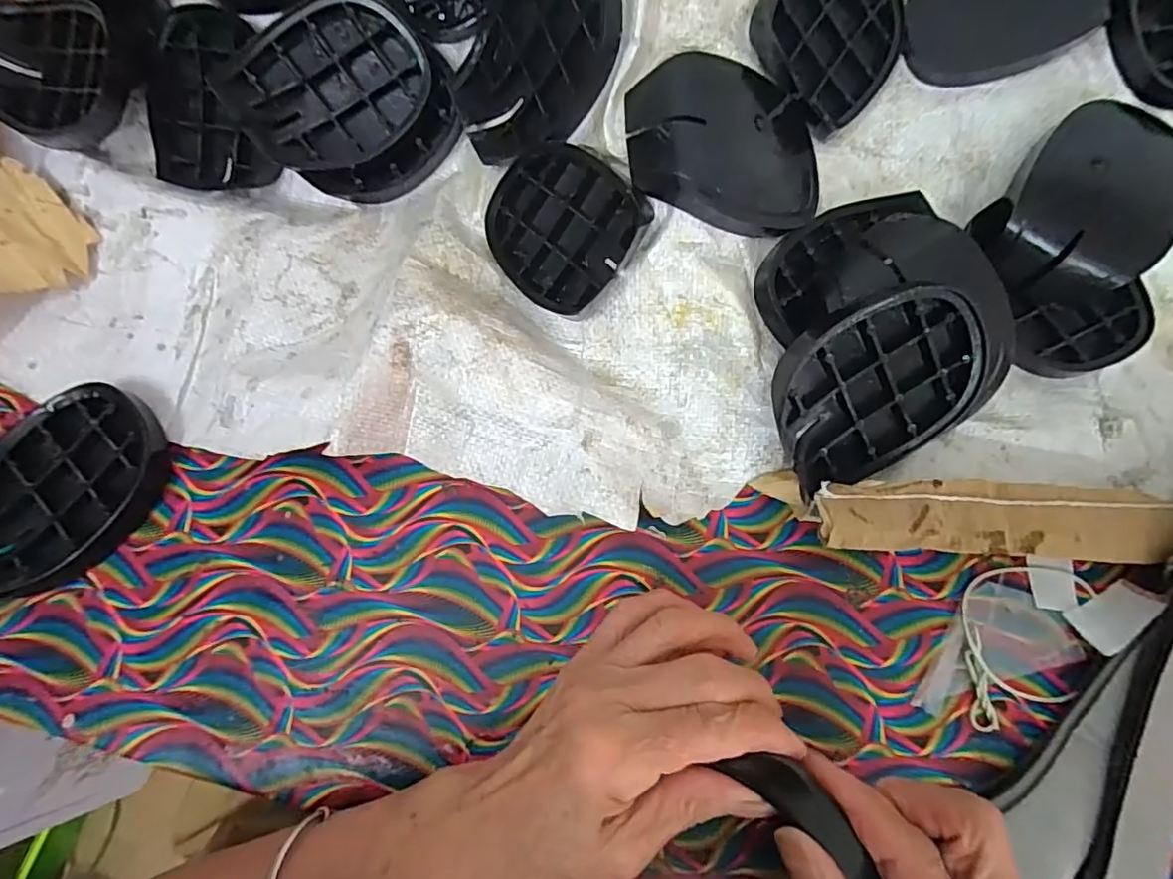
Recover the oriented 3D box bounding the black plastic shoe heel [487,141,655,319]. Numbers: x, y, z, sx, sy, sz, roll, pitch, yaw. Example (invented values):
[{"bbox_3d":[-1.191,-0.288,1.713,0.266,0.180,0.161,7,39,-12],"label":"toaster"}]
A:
[{"bbox_3d":[-0.015,-0.131,0.345,0.102,0.017,0.085,45,115,19],"label":"black plastic shoe heel"}]

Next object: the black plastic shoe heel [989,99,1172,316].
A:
[{"bbox_3d":[0.296,-0.140,0.327,0.088,0.022,0.130,31,91,-2],"label":"black plastic shoe heel"}]

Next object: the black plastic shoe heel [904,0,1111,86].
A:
[{"bbox_3d":[0.248,-0.265,0.337,0.104,0.012,0.087,-16,91,12],"label":"black plastic shoe heel"}]

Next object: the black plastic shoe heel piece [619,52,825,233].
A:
[{"bbox_3d":[0.084,-0.169,0.318,0.120,0.024,0.096,10,81,-20],"label":"black plastic shoe heel piece"}]

